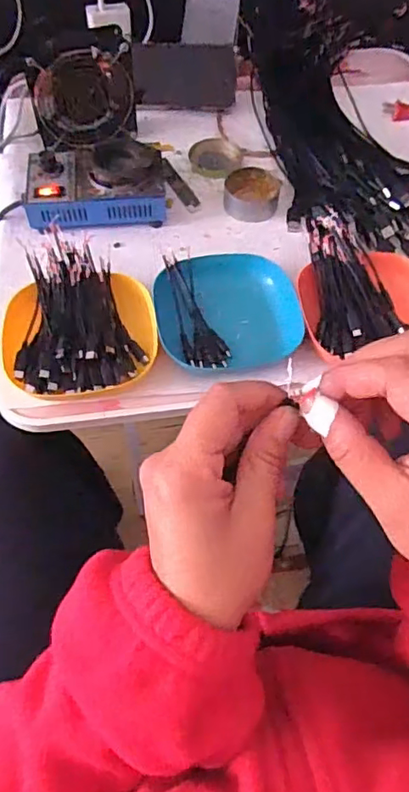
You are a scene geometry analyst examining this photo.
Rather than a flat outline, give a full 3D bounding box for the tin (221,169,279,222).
[{"bbox_3d":[0.055,-0.233,0.648,0.063,0.023,0.060,0,59,-1],"label":"tin"}]

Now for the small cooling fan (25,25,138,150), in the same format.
[{"bbox_3d":[-0.144,-0.361,0.672,0.118,0.115,0.036,-15,39,-13],"label":"small cooling fan"}]

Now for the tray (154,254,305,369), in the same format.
[{"bbox_3d":[0.019,-0.088,0.555,0.133,0.031,0.127,-12,60,-8],"label":"tray"}]

